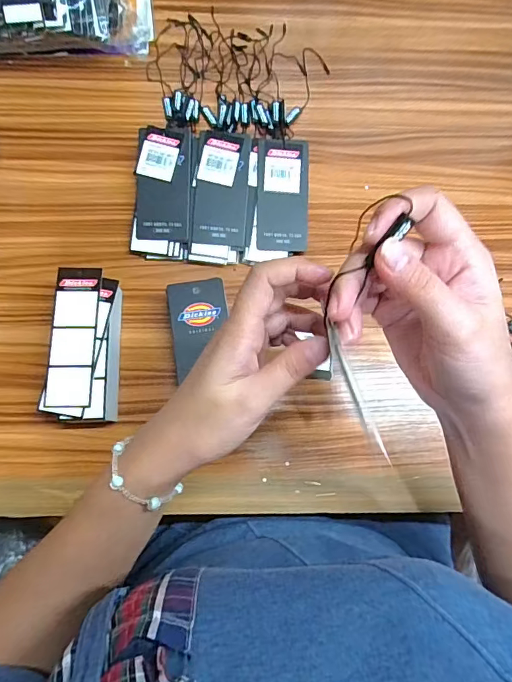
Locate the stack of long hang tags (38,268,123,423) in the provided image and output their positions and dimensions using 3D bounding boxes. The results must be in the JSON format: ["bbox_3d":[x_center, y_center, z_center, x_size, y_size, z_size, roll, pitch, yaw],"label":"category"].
[{"bbox_3d":[-0.144,0.005,0.380,0.053,0.041,0.128,2,75,-1],"label":"stack of long hang tags"}]

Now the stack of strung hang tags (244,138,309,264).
[{"bbox_3d":[0.021,-0.135,0.424,0.057,0.028,0.116,3,75,-1],"label":"stack of strung hang tags"}]

